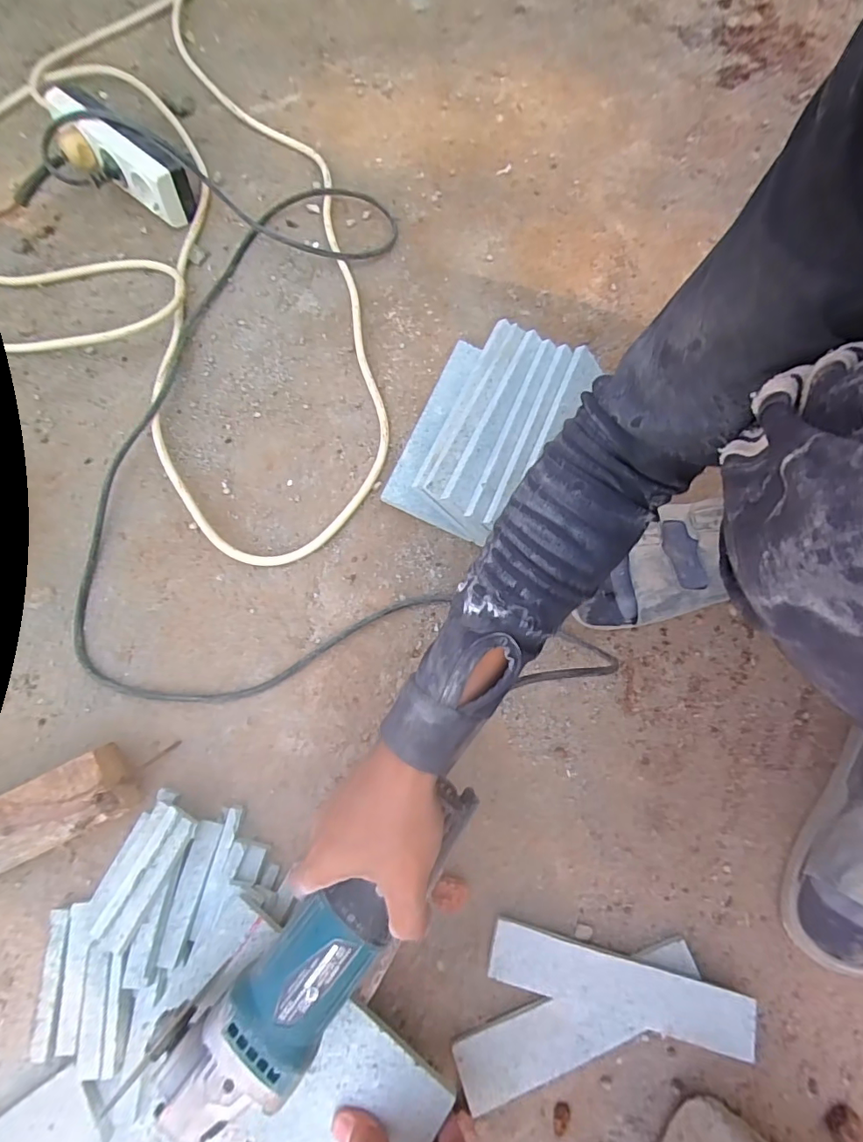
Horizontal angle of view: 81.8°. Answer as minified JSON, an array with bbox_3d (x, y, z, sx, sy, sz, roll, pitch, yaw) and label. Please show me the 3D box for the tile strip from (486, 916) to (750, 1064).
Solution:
[{"bbox_3d":[0.145,0.320,0.384,0.197,0.009,0.042,14,74,6],"label":"tile strip"}]

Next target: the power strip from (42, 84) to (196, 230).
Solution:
[{"bbox_3d":[-0.363,-0.487,0.586,0.199,0.064,0.051,38,77,9],"label":"power strip"}]

